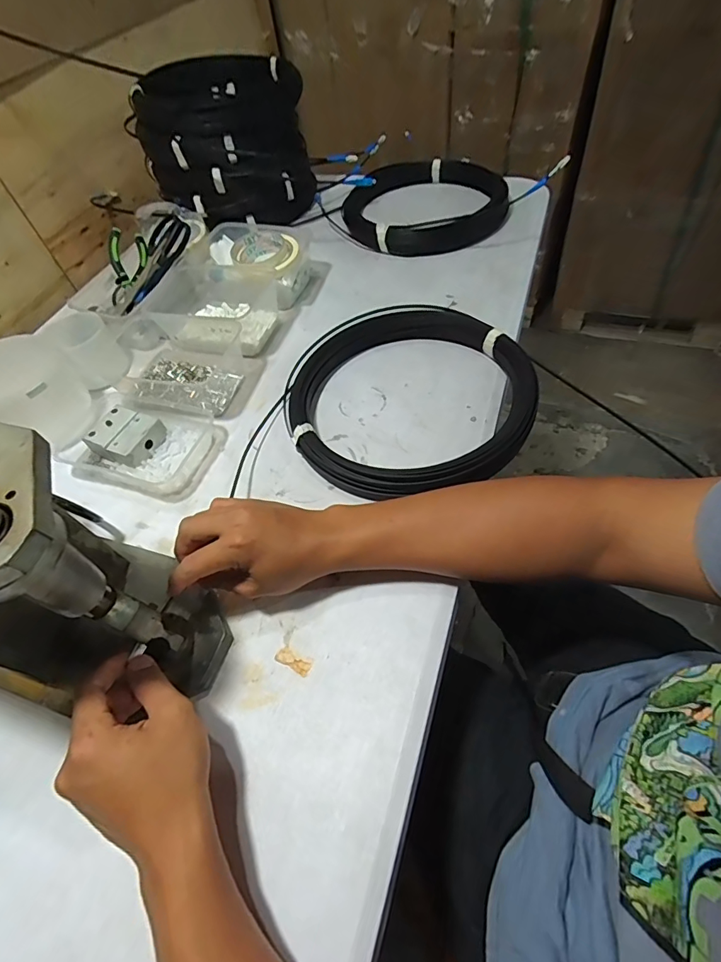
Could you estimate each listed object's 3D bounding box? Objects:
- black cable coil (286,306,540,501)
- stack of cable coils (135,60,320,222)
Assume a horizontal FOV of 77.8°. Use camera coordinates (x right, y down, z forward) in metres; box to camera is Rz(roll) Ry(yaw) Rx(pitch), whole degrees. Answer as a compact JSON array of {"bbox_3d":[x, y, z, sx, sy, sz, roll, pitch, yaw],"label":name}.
[{"bbox_3d":[0.053,-0.099,0.524,0.279,0.048,0.270,-2,55,3],"label":"black cable coil"},{"bbox_3d":[-0.235,-0.610,0.819,0.276,0.197,0.272,-12,53,0],"label":"stack of cable coils"}]

